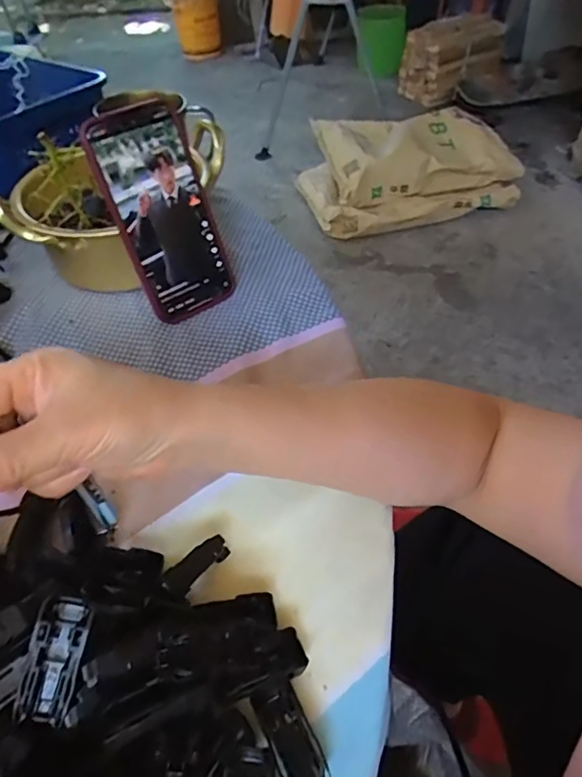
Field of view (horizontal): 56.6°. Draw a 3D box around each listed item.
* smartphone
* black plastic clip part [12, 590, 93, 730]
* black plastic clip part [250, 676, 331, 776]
[{"bbox_3d":[-0.099,-0.137,0.429,0.073,0.156,0.013,-31,30,-25],"label":"smartphone"},{"bbox_3d":[-0.092,0.107,0.215,0.018,0.016,0.047,11,83,11],"label":"black plastic clip part"},{"bbox_3d":[0.000,0.160,0.248,0.020,0.013,0.048,-21,51,-17],"label":"black plastic clip part"}]

